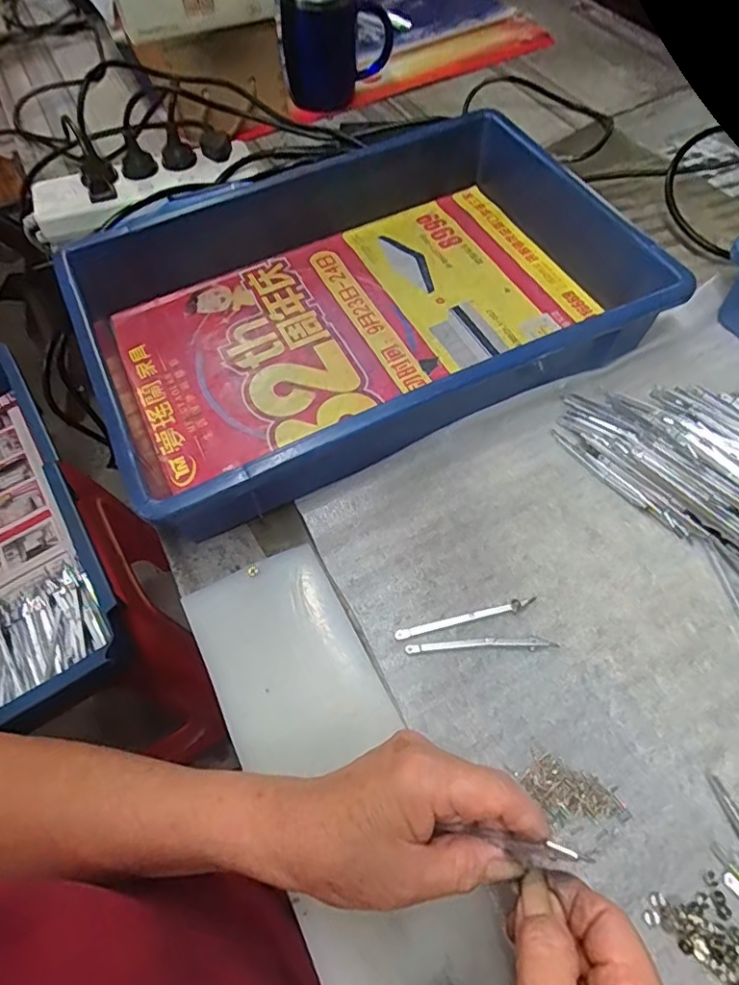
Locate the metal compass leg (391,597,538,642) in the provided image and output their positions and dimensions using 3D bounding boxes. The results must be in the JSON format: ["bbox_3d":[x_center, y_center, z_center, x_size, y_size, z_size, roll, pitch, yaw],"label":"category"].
[{"bbox_3d":[0.063,0.083,0.364,0.095,0.005,0.007,-13,61,-5],"label":"metal compass leg"}]

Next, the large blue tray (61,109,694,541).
[{"bbox_3d":[-0.010,-0.163,0.462,0.416,0.077,0.286,-25,62,-11],"label":"large blue tray"}]

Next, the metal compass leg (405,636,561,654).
[{"bbox_3d":[0.072,0.098,0.355,0.096,0.004,0.008,-3,61,1],"label":"metal compass leg"}]

